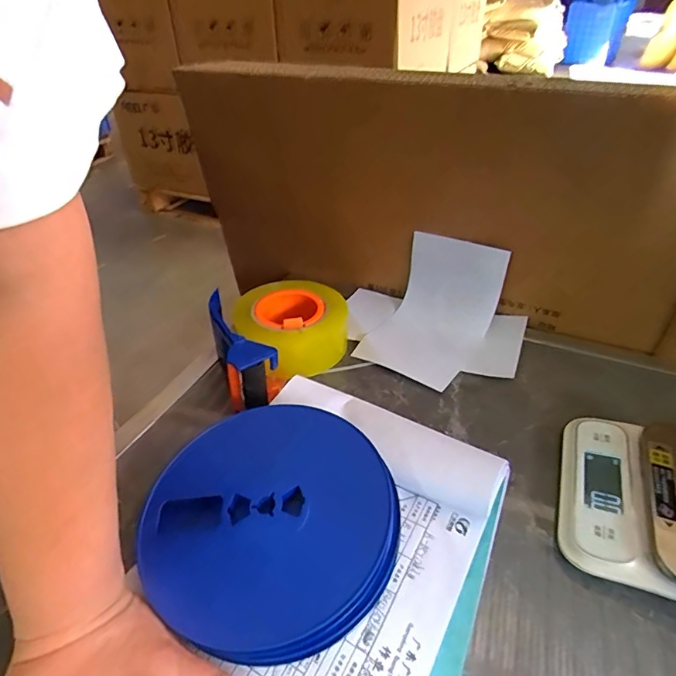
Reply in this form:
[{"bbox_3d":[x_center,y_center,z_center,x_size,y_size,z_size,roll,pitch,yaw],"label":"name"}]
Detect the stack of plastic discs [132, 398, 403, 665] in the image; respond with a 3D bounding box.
[{"bbox_3d":[-0.048,0.126,0.335,0.168,0.041,0.165,-23,42,-25],"label":"stack of plastic discs"}]

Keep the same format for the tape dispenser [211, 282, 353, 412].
[{"bbox_3d":[-0.055,-0.002,0.489,0.142,0.061,0.149,-12,39,-13],"label":"tape dispenser"}]

